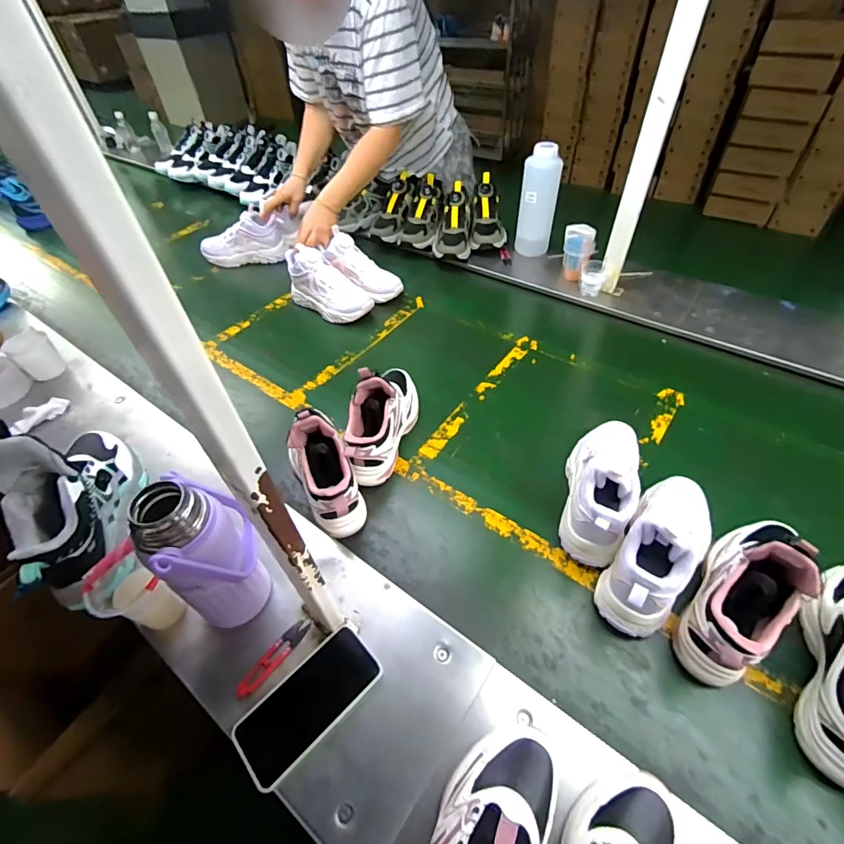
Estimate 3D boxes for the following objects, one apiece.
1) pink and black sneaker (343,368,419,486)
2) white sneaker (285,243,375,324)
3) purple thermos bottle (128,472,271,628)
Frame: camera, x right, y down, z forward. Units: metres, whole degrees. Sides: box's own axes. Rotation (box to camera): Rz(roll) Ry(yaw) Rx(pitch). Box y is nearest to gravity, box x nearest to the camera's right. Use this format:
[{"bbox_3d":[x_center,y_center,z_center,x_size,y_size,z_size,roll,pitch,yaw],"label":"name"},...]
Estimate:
[{"bbox_3d":[-0.069,-0.020,0.752,0.083,0.150,0.245,14,48,15],"label":"pink and black sneaker"},{"bbox_3d":[-0.233,-0.331,1.054,0.231,0.137,0.081,28,54,26],"label":"white sneaker"},{"bbox_3d":[-0.240,0.152,0.494,0.090,0.213,0.085,35,59,29],"label":"purple thermos bottle"}]

